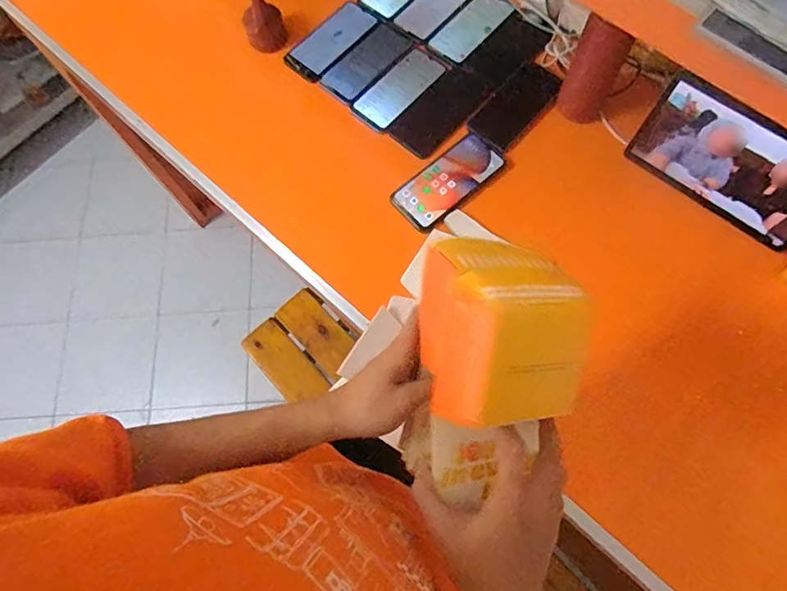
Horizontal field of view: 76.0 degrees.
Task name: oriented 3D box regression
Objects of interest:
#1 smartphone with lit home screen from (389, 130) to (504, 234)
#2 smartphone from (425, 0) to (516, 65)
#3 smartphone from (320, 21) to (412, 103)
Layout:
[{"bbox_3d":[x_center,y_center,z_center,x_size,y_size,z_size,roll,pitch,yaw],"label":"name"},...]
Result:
[{"bbox_3d":[0.081,-0.170,0.751,0.168,0.015,0.080,-40,74,-11],"label":"smartphone with lit home screen"},{"bbox_3d":[0.126,-0.444,0.836,0.067,0.006,0.134,41,83,10],"label":"smartphone"},{"bbox_3d":[-0.045,-0.377,0.816,0.077,0.015,0.157,42,83,12],"label":"smartphone"}]

